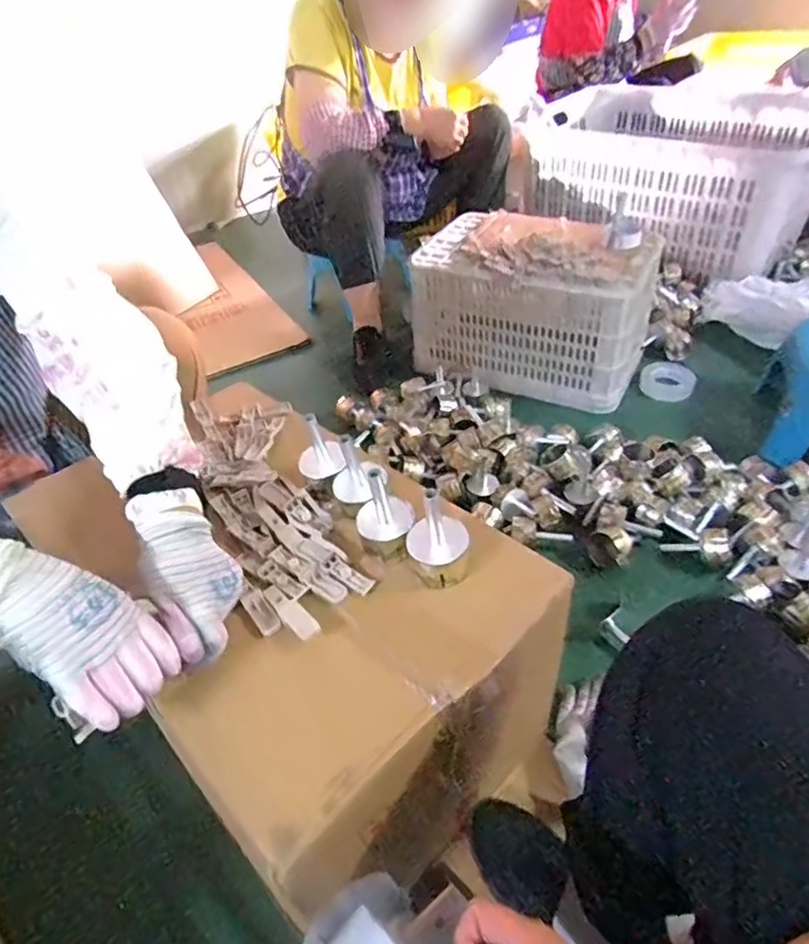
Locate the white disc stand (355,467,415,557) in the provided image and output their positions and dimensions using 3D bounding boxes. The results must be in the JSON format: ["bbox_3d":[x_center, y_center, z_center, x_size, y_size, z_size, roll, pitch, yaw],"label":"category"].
[{"bbox_3d":[-0.021,0.040,0.605,0.060,0.085,0.057,-7,41,-1],"label":"white disc stand"}]

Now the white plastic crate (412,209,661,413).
[{"bbox_3d":[0.314,-0.408,1.480,0.532,0.335,0.365,12,44,21],"label":"white plastic crate"}]

